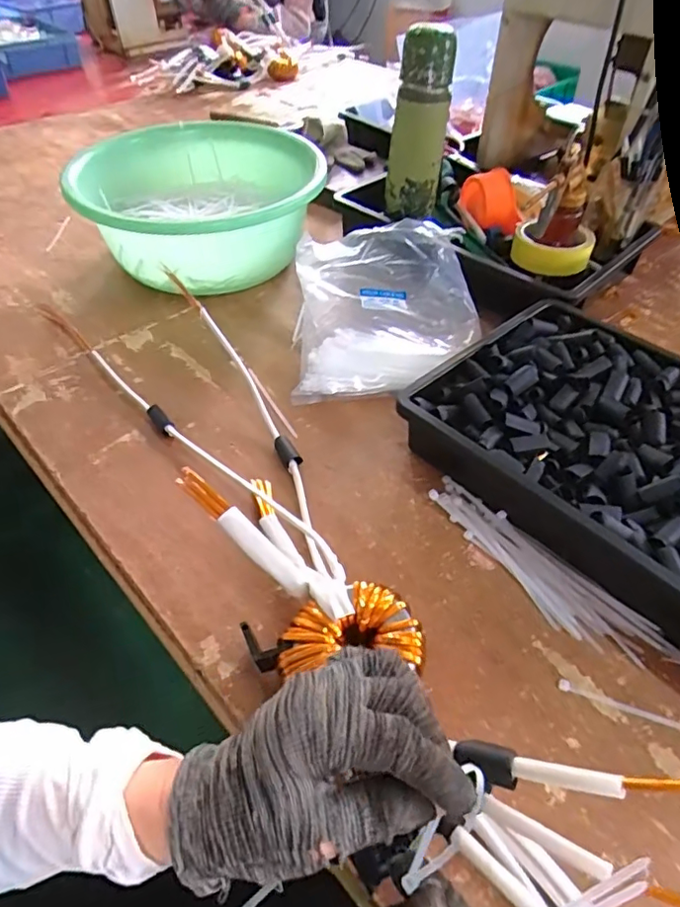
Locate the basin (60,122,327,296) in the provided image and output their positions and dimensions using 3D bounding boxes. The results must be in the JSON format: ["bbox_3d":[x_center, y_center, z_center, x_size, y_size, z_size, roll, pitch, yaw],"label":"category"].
[{"bbox_3d":[-0.176,-0.315,0.720,0.295,0.125,0.305,0,47,0],"label":"basin"}]

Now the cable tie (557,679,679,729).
[{"bbox_3d":[0.218,0.176,0.361,0.146,0.005,0.007,15,49,13],"label":"cable tie"}]

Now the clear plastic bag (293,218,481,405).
[{"bbox_3d":[0.052,-0.160,0.612,0.194,0.082,0.228,-1,47,-1],"label":"clear plastic bag"}]

